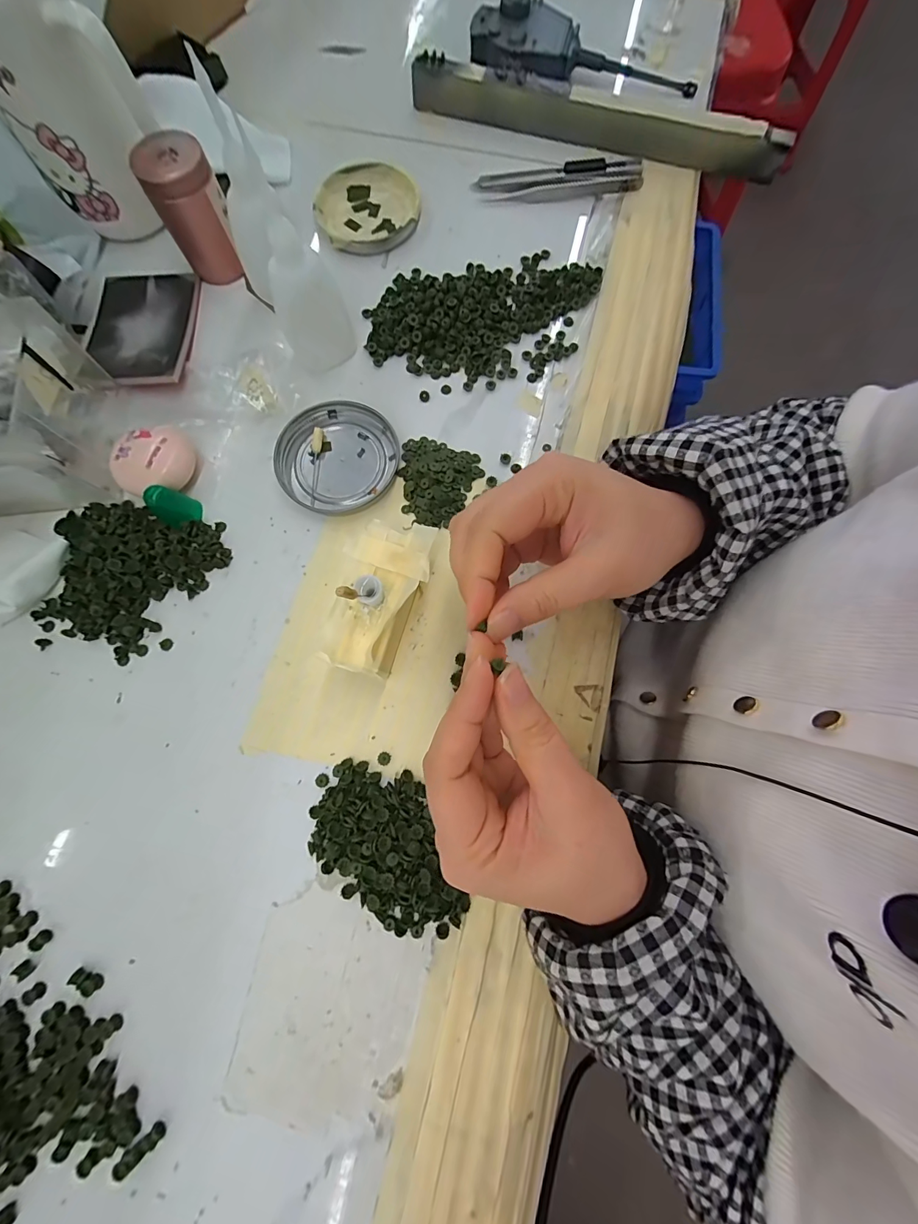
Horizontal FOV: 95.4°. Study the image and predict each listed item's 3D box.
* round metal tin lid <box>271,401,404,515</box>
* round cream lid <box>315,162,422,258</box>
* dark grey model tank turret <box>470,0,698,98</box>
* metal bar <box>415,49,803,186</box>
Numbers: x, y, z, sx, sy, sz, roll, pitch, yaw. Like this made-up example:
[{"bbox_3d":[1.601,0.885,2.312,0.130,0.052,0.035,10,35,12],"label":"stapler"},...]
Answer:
[{"bbox_3d":[-0.080,-0.102,0.275,0.079,0.008,0.072,0,77,0],"label":"round metal tin lid"},{"bbox_3d":[-0.071,-0.314,0.326,0.077,0.014,0.077,0,77,0],"label":"round cream lid"},{"bbox_3d":[0.104,-0.461,0.341,0.184,0.030,0.063,-1,77,0],"label":"dark grey model tank turret"},{"bbox_3d":[0.105,-0.386,0.324,0.293,0.032,0.014,18,78,4],"label":"metal bar"}]

